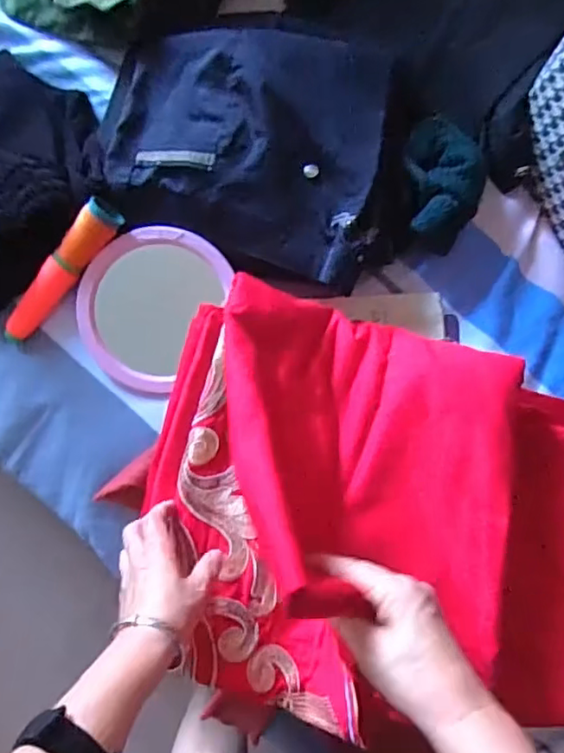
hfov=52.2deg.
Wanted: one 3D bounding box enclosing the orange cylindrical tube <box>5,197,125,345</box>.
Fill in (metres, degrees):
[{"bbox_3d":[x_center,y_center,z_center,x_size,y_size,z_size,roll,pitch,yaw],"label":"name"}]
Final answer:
[{"bbox_3d":[-0.242,-0.106,0.623,0.031,0.035,0.188,45,106,4],"label":"orange cylindrical tube"}]

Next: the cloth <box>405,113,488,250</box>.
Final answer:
[{"bbox_3d":[0.181,-0.217,0.634,0.088,0.059,0.143,-1,84,0],"label":"cloth"}]

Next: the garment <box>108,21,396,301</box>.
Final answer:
[{"bbox_3d":[-0.031,-0.245,0.620,0.333,0.050,0.259,12,84,1],"label":"garment"}]

